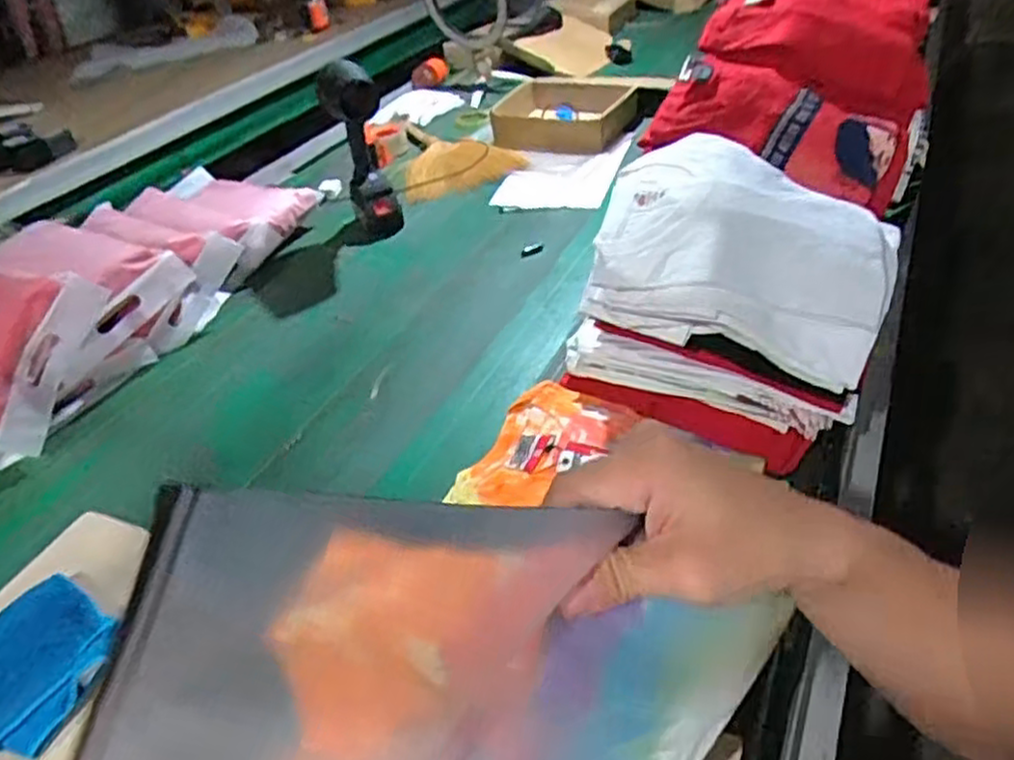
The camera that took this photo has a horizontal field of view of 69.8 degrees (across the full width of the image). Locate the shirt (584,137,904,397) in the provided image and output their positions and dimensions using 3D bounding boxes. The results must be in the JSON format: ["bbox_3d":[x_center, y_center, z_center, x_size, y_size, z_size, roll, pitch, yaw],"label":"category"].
[{"bbox_3d":[0.244,-0.140,0.746,0.288,0.077,0.226,22,72,7],"label":"shirt"}]

